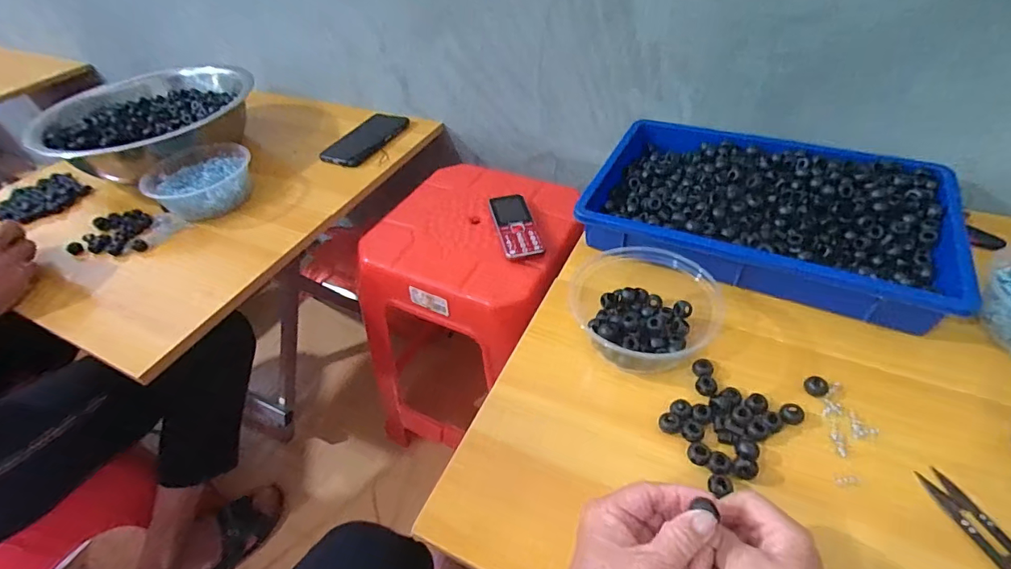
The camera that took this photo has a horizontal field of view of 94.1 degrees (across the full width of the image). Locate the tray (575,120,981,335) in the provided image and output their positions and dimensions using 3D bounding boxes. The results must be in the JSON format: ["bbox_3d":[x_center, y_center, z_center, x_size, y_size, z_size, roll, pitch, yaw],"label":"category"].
[{"bbox_3d":[0.291,-0.092,0.549,0.366,0.058,0.259,17,49,21],"label":"tray"}]

